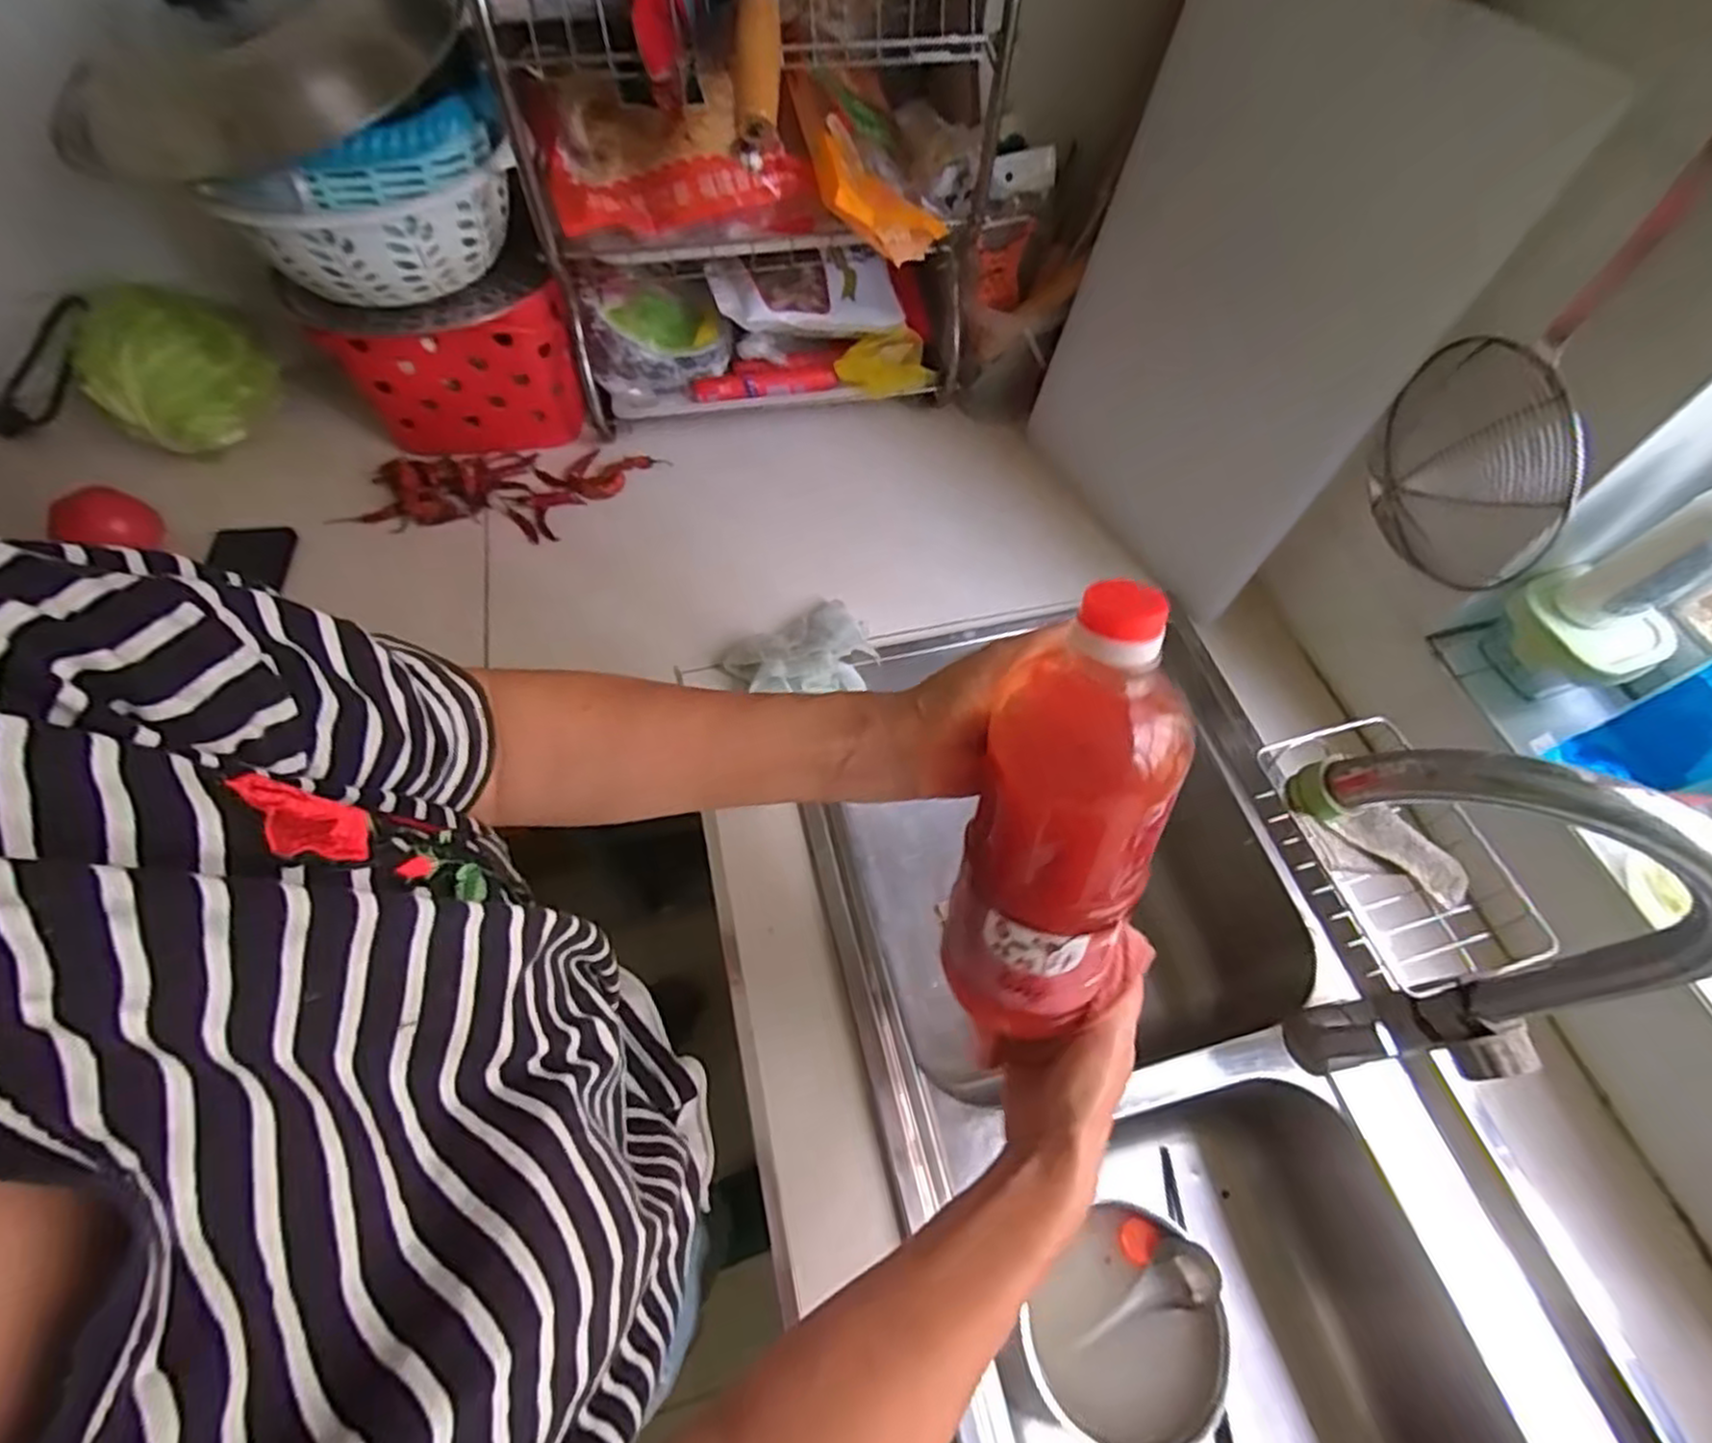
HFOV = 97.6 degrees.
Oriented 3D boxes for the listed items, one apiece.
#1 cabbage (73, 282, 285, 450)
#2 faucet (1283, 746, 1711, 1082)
[{"bbox_3d":[-0.716,-0.369,0.793,0.121,0.123,0.154,29,63,15],"label":"cabbage"},{"bbox_3d":[0.302,0.131,0.433,0.194,0.363,0.049,21,62,11],"label":"faucet"}]

